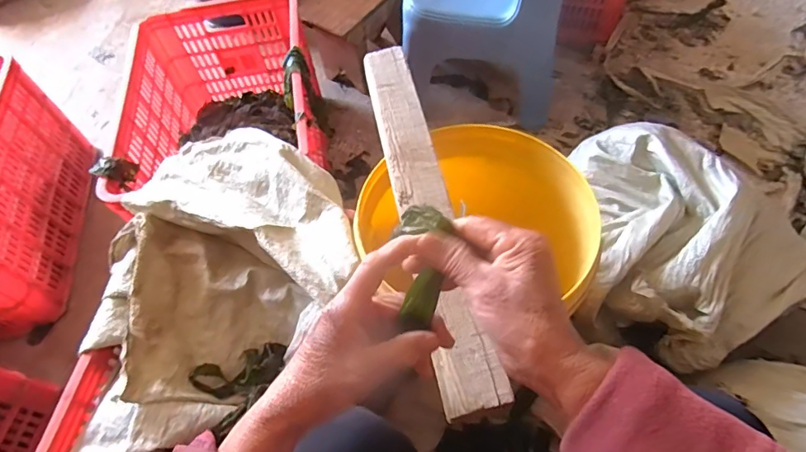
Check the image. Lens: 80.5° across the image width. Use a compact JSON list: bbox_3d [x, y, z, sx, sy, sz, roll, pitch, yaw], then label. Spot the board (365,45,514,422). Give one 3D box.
[{"bbox_3d":[0.021,-0.045,0.586,0.062,0.018,0.533,-11,56,-3],"label":"board"}]

